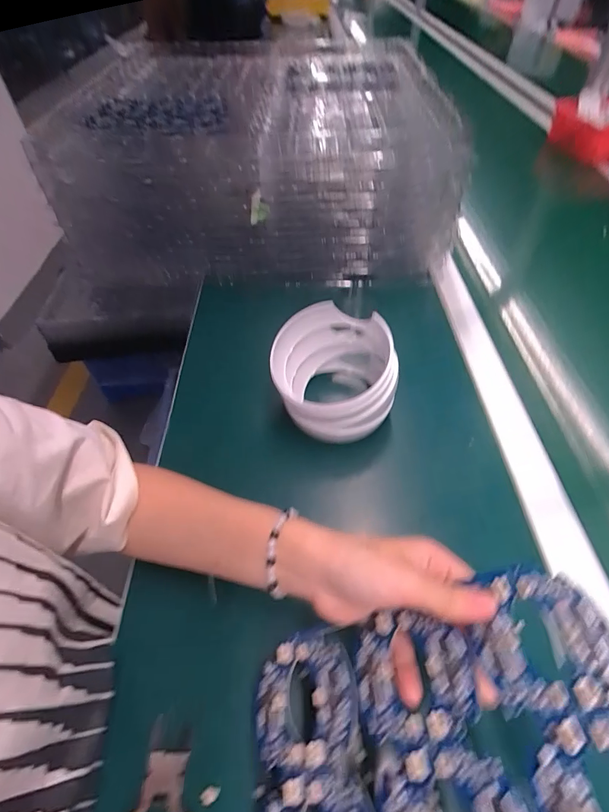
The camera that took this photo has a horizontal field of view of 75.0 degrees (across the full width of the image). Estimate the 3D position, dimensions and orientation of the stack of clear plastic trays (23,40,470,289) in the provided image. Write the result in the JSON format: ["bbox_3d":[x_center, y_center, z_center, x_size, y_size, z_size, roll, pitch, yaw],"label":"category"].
[{"bbox_3d":[-0.067,-0.372,0.628,0.531,0.176,0.359,-1,50,-1],"label":"stack of clear plastic trays"}]

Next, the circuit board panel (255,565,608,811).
[{"bbox_3d":[0.063,0.169,0.195,0.197,0.009,0.131,-24,41,13],"label":"circuit board panel"}]

